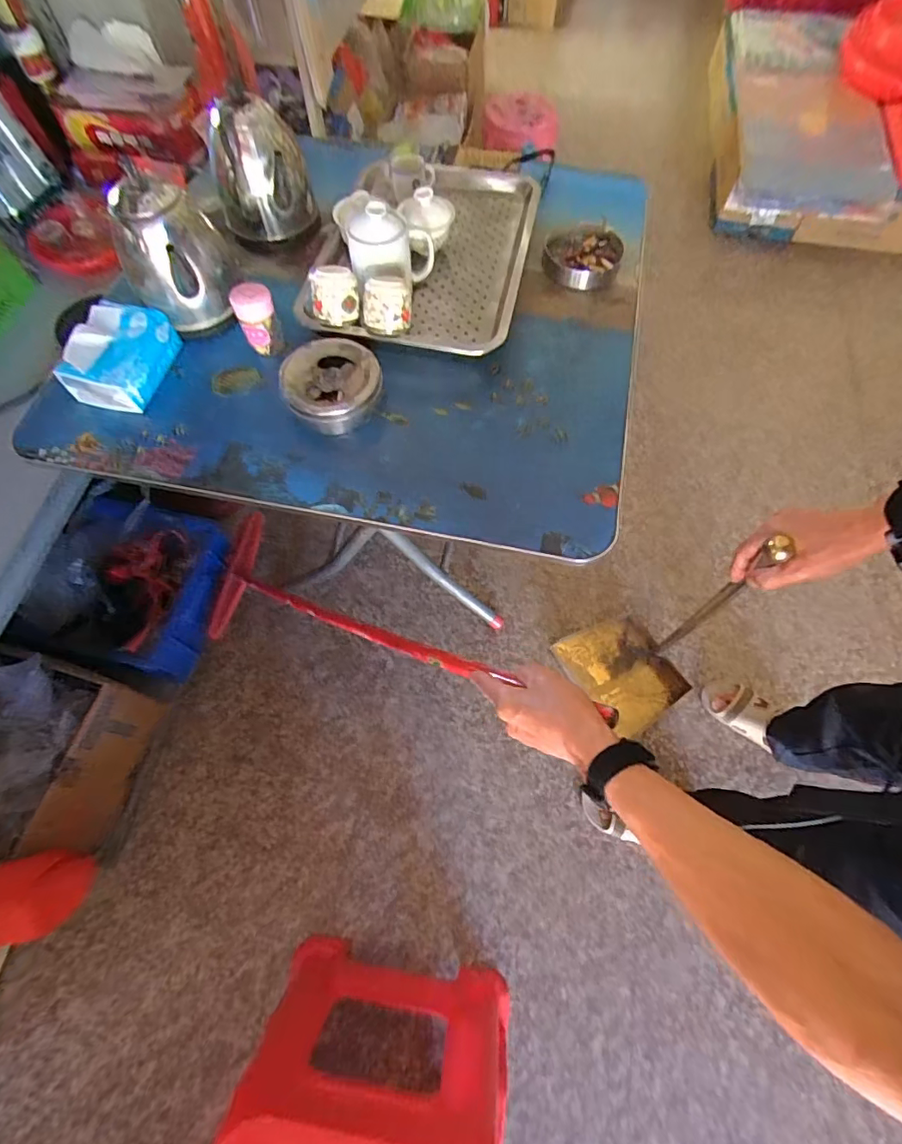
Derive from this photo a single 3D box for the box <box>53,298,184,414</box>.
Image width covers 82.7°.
[{"bbox_3d":[-0.430,-0.284,0.672,0.101,0.058,0.131,14,67,7],"label":"box"}]

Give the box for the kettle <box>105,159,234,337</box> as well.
[{"bbox_3d":[-0.357,-0.417,0.667,0.139,0.140,0.131,-33,70,-13],"label":"kettle"}]

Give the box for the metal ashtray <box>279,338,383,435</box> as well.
[{"bbox_3d":[-0.152,-0.241,0.655,0.125,0.040,0.123,-10,66,-3],"label":"metal ashtray"}]

